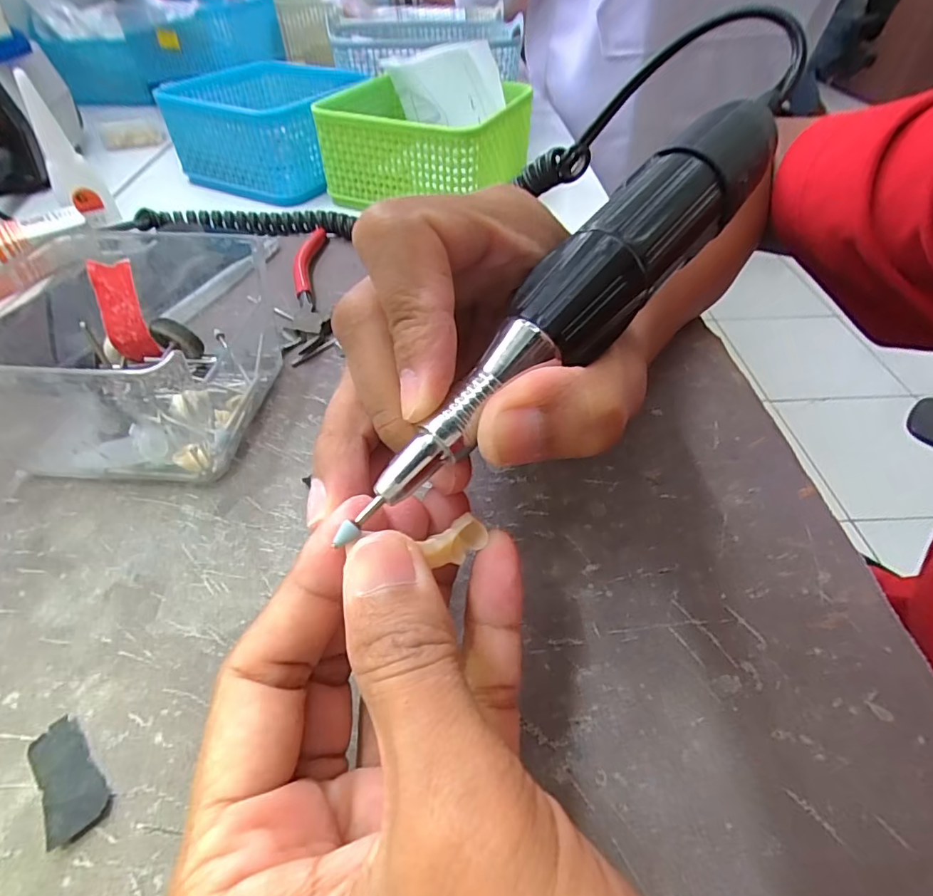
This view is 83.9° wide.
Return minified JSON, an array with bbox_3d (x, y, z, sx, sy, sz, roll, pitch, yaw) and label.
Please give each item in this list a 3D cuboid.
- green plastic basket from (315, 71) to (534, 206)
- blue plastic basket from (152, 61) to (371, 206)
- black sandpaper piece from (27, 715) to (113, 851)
[{"bbox_3d":[-0.034,-0.234,0.402,0.134,0.062,0.116,19,49,18],"label":"green plastic basket"},{"bbox_3d":[-0.161,-0.271,0.435,0.131,0.057,0.144,13,47,13],"label":"blue plastic basket"},{"bbox_3d":[-0.105,0.086,0.136,0.014,0.004,0.031,-32,55,-27],"label":"black sandpaper piece"}]

